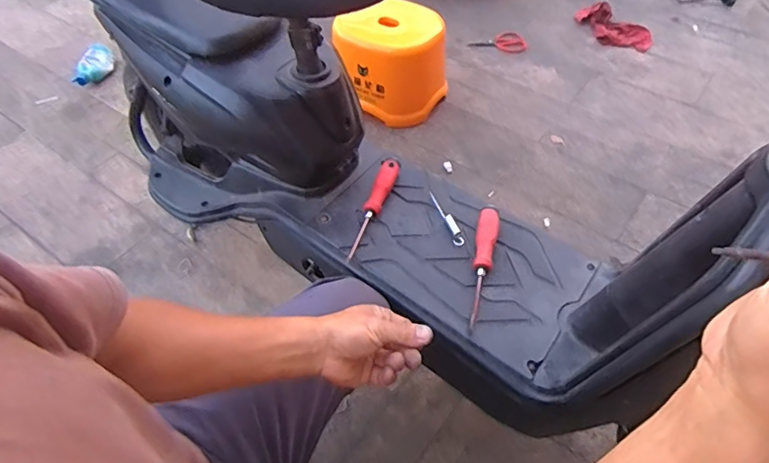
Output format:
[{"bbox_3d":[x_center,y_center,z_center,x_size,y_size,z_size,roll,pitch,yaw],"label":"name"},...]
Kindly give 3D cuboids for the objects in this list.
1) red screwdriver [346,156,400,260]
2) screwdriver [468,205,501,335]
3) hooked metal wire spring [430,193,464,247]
[{"bbox_3d":[-0.014,-0.039,0.806,0.030,0.027,0.204,12,54,10],"label":"red screwdriver"},{"bbox_3d":[0.141,0.046,0.742,0.032,0.025,0.214,12,54,10],"label":"screwdriver"},{"bbox_3d":[0.099,-0.024,0.808,0.017,0.020,0.116,-14,53,-10],"label":"hooked metal wire spring"}]

